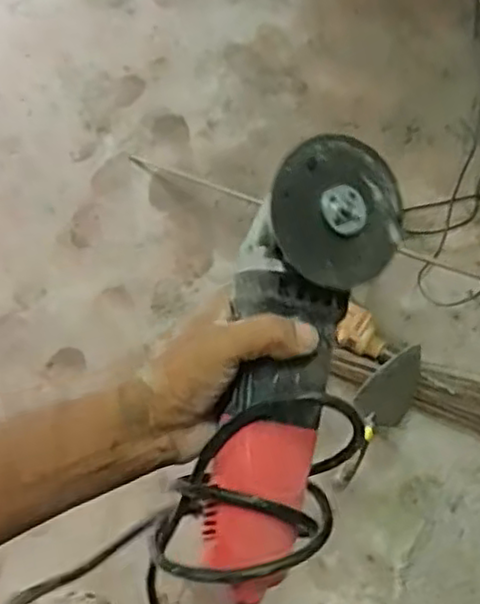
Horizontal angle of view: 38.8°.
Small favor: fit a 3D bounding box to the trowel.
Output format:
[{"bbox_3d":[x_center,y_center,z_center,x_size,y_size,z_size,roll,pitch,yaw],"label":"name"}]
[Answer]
[{"bbox_3d":[0.281,0.239,1.402,0.108,0.065,0.327,26,66,12],"label":"trowel"}]

